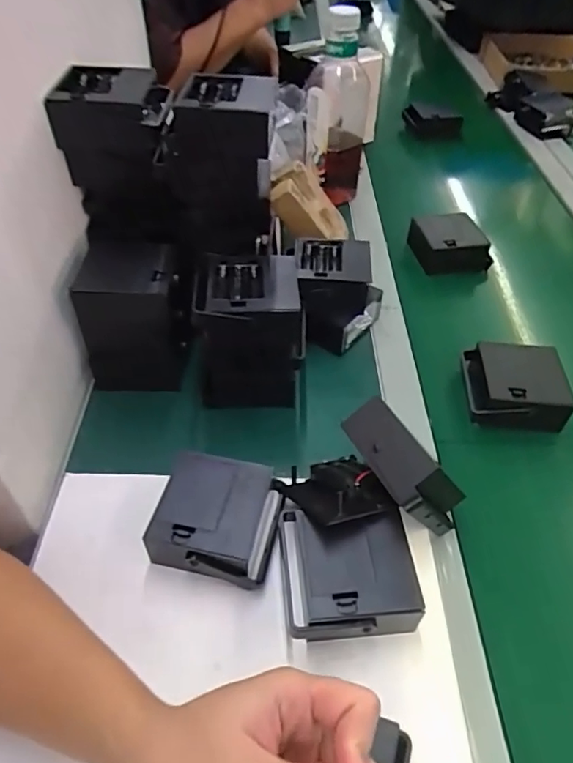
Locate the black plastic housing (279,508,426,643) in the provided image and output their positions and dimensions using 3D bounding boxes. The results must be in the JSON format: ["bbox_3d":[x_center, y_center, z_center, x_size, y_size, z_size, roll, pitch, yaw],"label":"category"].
[{"bbox_3d":[0.045,0.142,0.401,0.092,0.043,0.094,-3,46,-4],"label":"black plastic housing"}]

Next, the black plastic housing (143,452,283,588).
[{"bbox_3d":[-0.054,0.107,0.431,0.092,0.041,0.089,10,47,9],"label":"black plastic housing"}]

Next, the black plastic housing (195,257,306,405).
[{"bbox_3d":[-0.034,-0.046,0.524,0.094,0.126,0.083,0,46,-1],"label":"black plastic housing"}]

